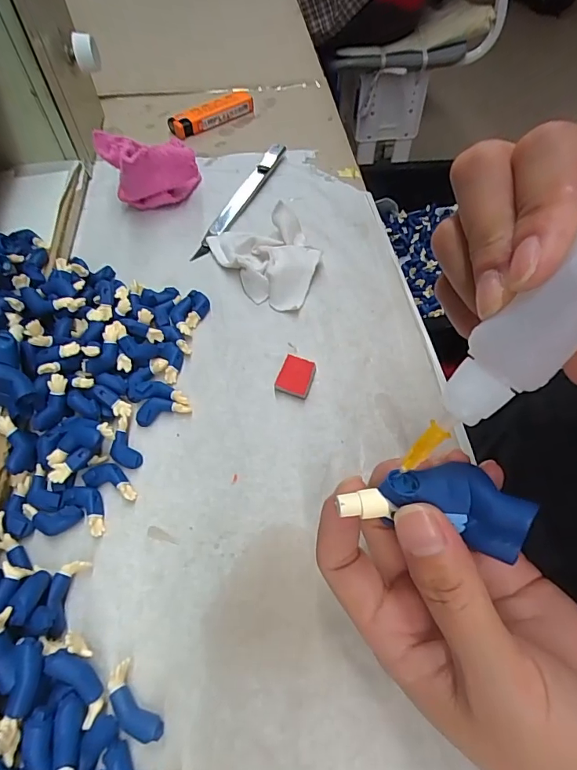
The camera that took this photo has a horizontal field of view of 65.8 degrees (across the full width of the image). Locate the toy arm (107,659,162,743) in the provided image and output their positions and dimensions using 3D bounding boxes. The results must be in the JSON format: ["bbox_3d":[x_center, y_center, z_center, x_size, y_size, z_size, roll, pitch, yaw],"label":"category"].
[{"bbox_3d":[-0.058,0.120,0.168,0.012,0.009,0.029,-32,62,-20],"label":"toy arm"}]

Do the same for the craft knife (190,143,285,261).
[{"bbox_3d":[-0.034,-0.142,0.337,0.014,0.010,0.134,20,59,13],"label":"craft knife"}]

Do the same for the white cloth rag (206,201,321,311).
[{"bbox_3d":[-0.012,-0.088,0.294,0.055,0.022,0.081,-31,62,-19],"label":"white cloth rag"}]

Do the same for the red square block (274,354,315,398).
[{"bbox_3d":[0.004,-0.005,0.249,0.018,0.007,0.022,18,58,12],"label":"red square block"}]

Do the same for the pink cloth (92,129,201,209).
[{"bbox_3d":[-0.098,-0.158,0.326,0.062,0.047,0.052,-29,61,-18],"label":"pink cloth"}]

